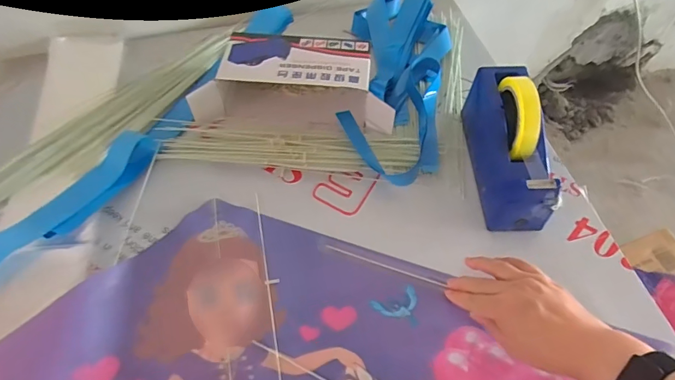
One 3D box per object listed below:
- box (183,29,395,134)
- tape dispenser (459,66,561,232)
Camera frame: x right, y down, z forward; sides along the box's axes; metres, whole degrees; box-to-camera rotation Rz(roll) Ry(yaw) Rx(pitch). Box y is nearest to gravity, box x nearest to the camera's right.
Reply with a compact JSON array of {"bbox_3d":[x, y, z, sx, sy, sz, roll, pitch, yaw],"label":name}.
[{"bbox_3d":[-0.059,-0.158,0.631,0.271,0.073,0.128,4,58,2],"label":"box"},{"bbox_3d":[0.219,-0.063,0.543,0.065,0.129,0.197,-3,58,-2],"label":"tape dispenser"}]

